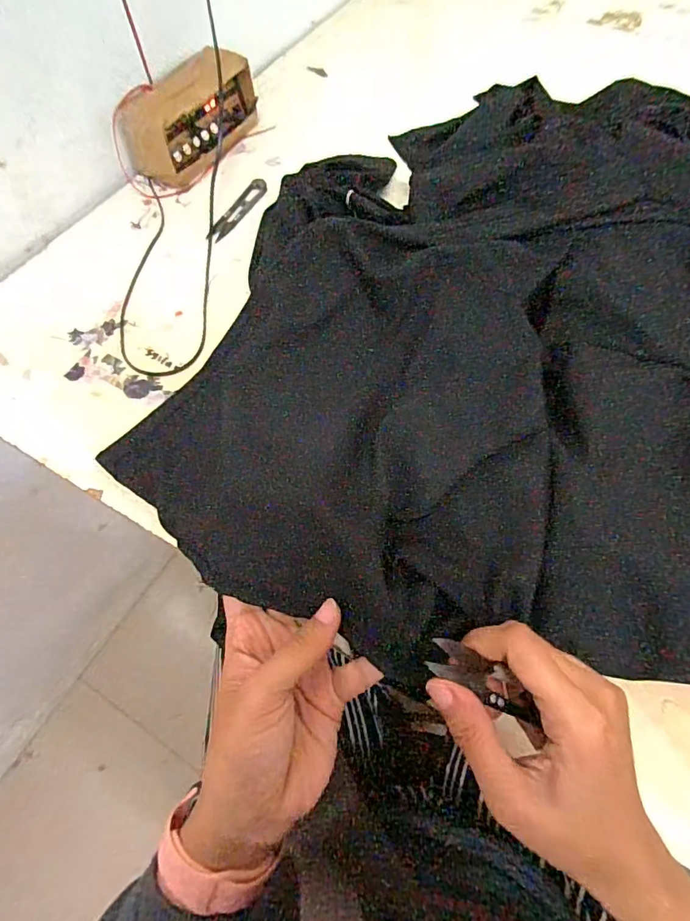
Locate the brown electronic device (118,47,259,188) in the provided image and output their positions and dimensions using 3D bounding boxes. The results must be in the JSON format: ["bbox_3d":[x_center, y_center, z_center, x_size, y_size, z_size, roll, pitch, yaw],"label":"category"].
[{"bbox_3d":[-0.202,-0.451,0.617,0.082,0.083,0.177,28,68,16],"label":"brown electronic device"}]

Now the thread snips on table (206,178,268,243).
[{"bbox_3d":[-0.132,-0.316,0.590,0.026,0.005,0.114,22,66,13],"label":"thread snips on table"}]

